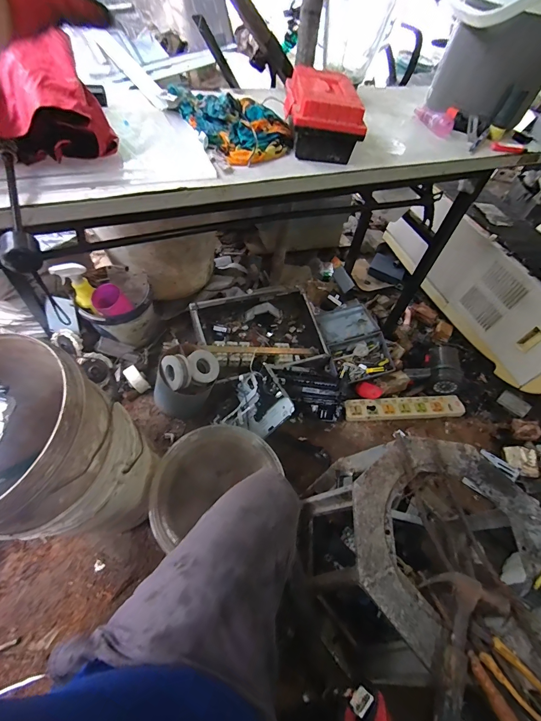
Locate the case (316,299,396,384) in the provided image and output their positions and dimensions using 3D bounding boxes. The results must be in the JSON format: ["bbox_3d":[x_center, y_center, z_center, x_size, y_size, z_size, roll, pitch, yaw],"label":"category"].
[{"bbox_3d":[0.302,-0.089,1.220,0.225,0.069,0.344,-7,54,-8],"label":"case"}]

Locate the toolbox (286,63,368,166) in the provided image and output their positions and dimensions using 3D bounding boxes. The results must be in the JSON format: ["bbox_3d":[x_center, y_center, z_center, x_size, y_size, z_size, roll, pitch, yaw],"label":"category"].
[{"bbox_3d":[0.098,-0.452,0.613,0.125,0.096,0.163,-1,53,-4],"label":"toolbox"}]

